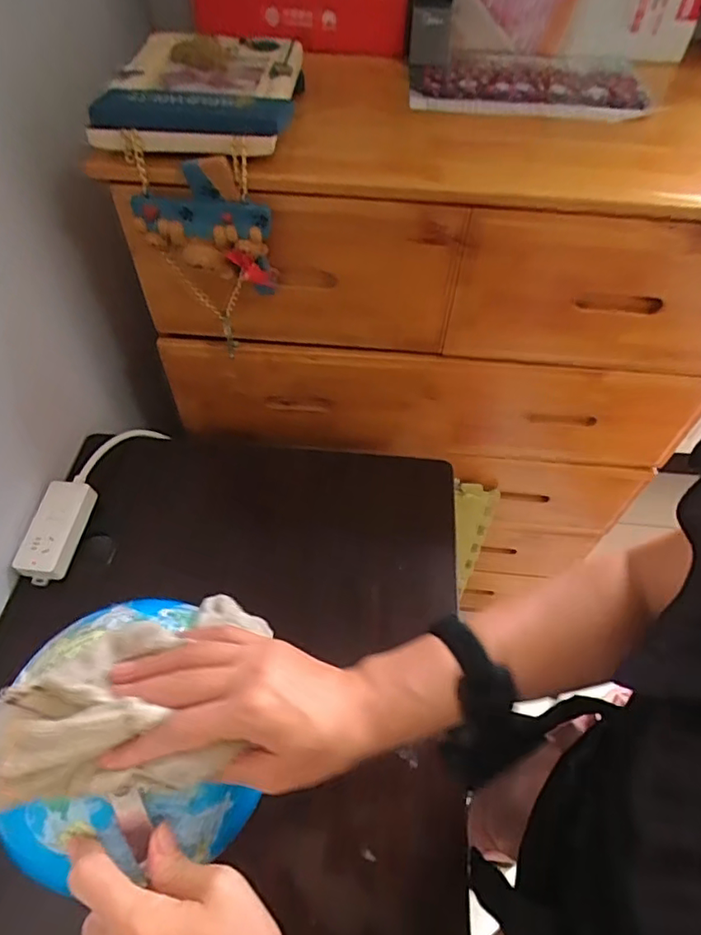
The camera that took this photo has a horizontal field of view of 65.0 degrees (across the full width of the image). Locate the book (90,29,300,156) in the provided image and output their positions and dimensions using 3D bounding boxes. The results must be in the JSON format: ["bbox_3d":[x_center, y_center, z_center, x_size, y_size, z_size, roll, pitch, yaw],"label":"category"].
[{"bbox_3d":[-0.151,-0.406,0.587,0.184,0.040,0.214,5,54,1],"label":"book"}]

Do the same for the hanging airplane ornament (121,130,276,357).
[{"bbox_3d":[-0.163,-0.238,0.612,0.156,0.215,0.041,7,54,2],"label":"hanging airplane ornament"}]

